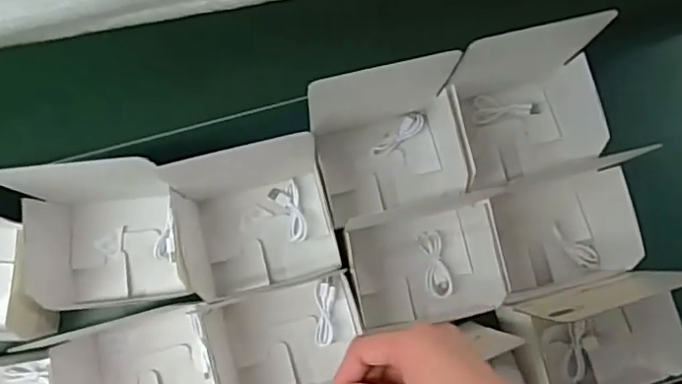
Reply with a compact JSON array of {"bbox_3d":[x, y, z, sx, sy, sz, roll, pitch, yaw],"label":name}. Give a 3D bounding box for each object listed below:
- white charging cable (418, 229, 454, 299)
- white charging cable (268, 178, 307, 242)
[{"bbox_3d":[0.108,0.082,0.684,0.028,0.010,0.076,-12,83,-4],"label":"white charging cable"},{"bbox_3d":[-0.057,0.022,0.681,0.032,0.014,0.069,-19,83,-5],"label":"white charging cable"}]

